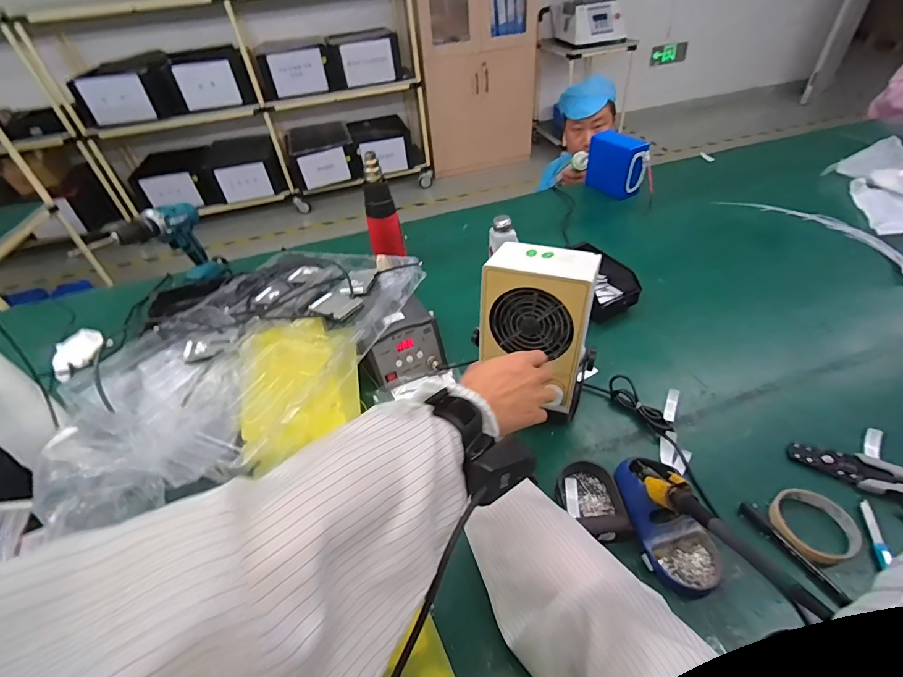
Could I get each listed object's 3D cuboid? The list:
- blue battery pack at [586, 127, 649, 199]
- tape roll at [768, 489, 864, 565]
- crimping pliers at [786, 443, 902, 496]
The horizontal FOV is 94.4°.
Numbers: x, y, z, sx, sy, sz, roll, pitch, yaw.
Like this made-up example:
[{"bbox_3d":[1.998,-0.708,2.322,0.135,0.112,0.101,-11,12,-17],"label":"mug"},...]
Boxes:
[{"bbox_3d":[0.453,-0.479,1.157,0.069,0.147,0.155,-24,46,-18],"label":"blue battery pack"},{"bbox_3d":[0.439,0.227,0.509,0.084,0.016,0.086,-4,43,3],"label":"tape roll"},{"bbox_3d":[0.559,0.177,0.544,0.194,0.020,0.048,17,48,23],"label":"crimping pliers"}]

